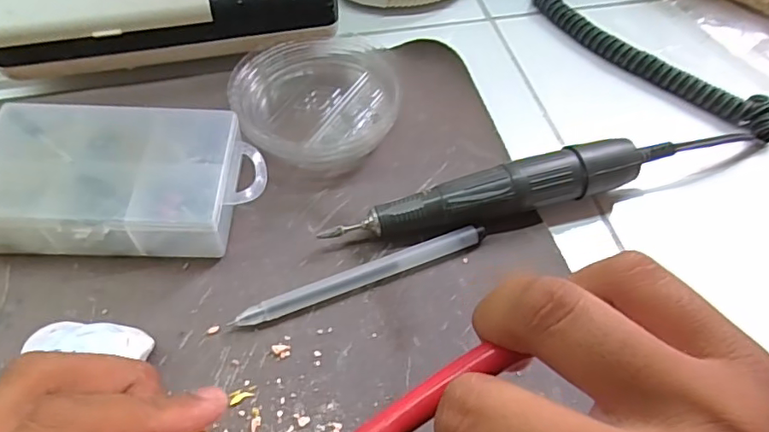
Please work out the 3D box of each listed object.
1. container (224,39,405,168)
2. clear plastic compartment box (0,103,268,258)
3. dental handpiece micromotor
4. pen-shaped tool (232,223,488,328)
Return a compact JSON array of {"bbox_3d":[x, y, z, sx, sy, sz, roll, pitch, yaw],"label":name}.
[{"bbox_3d":[-0.039,-0.070,0.313,0.090,0.028,0.086,2,57,-3],"label":"container"},{"bbox_3d":[-0.126,-0.015,0.268,0.127,0.033,0.073,1,57,-3],"label":"clear plastic compartment box"},{"bbox_3d":[0.065,-0.013,0.283,0.186,0.029,0.023,-13,59,-12],"label":"dental handpiece micromotor"},{"bbox_3d":[-0.009,0.028,0.263,0.124,0.008,0.011,-18,60,-15],"label":"pen-shaped tool"}]

